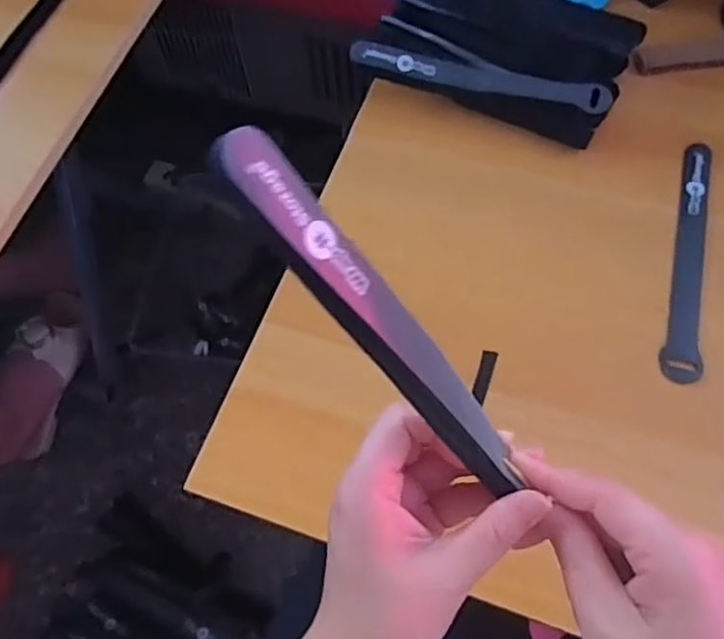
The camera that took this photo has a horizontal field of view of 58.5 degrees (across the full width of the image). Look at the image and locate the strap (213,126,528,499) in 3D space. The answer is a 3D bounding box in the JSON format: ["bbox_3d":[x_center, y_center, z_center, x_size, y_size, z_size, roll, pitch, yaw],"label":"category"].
[{"bbox_3d":[0.010,0.007,0.235,0.023,0.177,0.008,-49,28,-18],"label":"strap"}]

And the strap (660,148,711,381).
[{"bbox_3d":[0.227,-0.046,0.444,0.023,0.006,0.193,15,66,10],"label":"strap"}]

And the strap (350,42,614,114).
[{"bbox_3d":[0.089,-0.186,0.495,0.195,0.014,0.023,17,66,11],"label":"strap"}]

